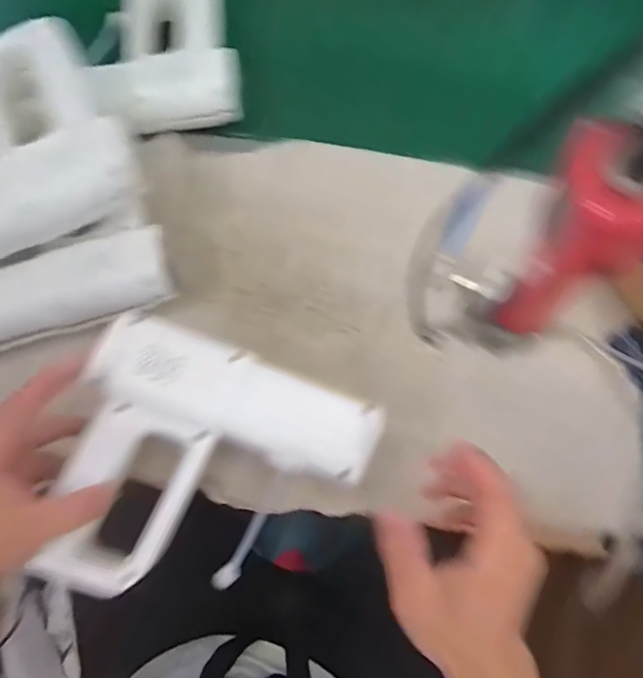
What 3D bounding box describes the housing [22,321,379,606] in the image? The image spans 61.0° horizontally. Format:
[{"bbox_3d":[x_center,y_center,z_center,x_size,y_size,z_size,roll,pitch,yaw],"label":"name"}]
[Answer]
[{"bbox_3d":[-0.078,0.094,0.373,0.199,0.040,0.177,19,74,5],"label":"housing"}]

